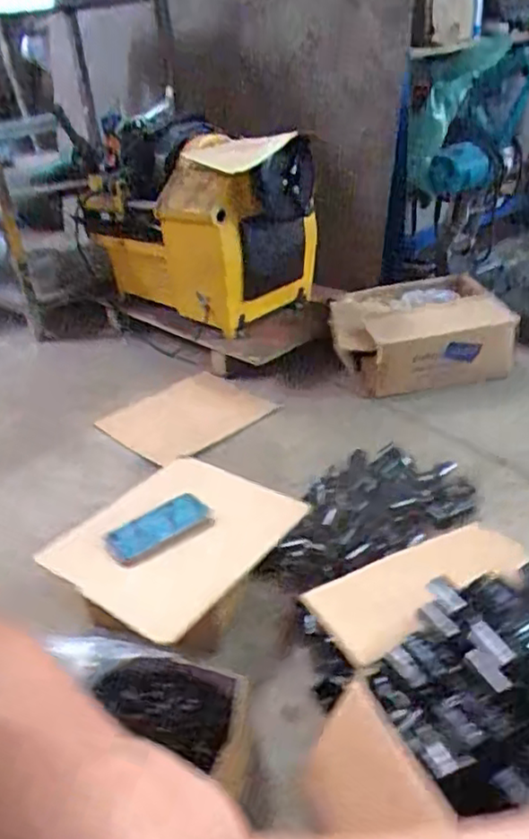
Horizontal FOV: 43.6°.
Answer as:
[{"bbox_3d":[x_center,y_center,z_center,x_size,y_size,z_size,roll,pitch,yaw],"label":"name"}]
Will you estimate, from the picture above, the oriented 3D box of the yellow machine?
[{"bbox_3d":[-0.173,-0.511,1.669,0.278,0.419,0.677,-27,37,-32],"label":"yellow machine"}]

